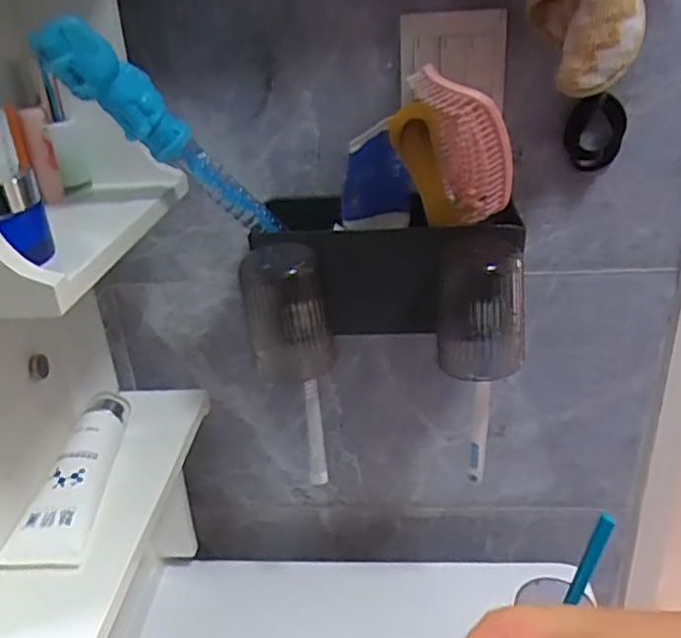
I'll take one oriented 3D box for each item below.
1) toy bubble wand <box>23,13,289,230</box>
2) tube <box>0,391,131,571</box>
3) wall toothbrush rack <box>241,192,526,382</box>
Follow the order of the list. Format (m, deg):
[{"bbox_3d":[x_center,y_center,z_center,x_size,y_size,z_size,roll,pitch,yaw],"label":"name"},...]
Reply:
[{"bbox_3d":[-0.115,-0.122,0.454,0.030,0.216,0.033,24,78,43],"label":"toy bubble wand"},{"bbox_3d":[-0.203,0.116,0.505,0.055,0.036,0.169,-1,26,4],"label":"tube"},{"bbox_3d":[0.033,-0.023,0.534,0.212,0.126,0.112,-2,26,3],"label":"wall toothbrush rack"}]

